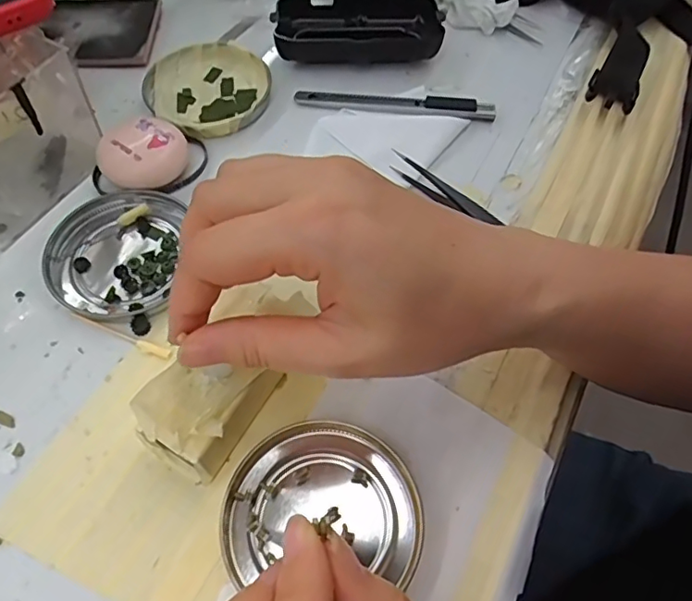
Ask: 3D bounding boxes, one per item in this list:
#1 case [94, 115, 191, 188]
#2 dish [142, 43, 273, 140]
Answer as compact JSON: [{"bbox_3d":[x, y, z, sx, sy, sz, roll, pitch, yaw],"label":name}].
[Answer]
[{"bbox_3d":[-0.114,-0.083,0.317,0.045,0.022,0.042,1,60,-1],"label":"case"},{"bbox_3d":[-0.087,-0.137,0.357,0.075,0.009,0.079,1,60,-1],"label":"dish"}]

